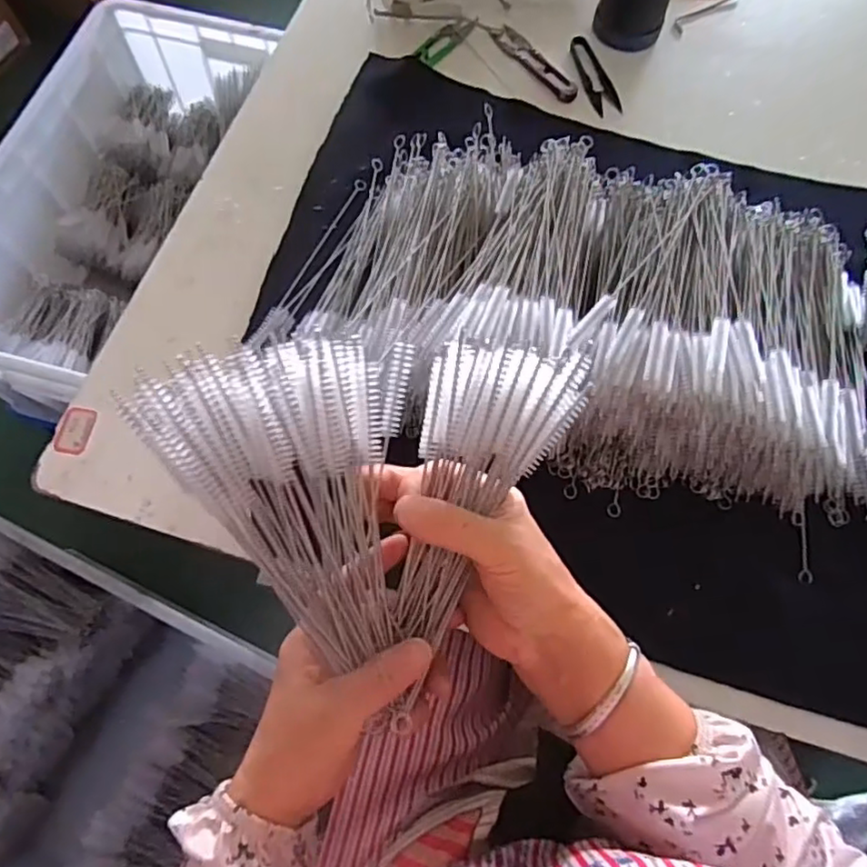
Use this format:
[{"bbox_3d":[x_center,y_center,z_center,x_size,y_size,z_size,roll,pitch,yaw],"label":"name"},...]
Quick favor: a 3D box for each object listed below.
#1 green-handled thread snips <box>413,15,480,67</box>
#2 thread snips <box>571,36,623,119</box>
[{"bbox_3d":[0.009,-0.407,0.656,0.030,0.011,0.082,36,73,13],"label":"green-handled thread snips"},{"bbox_3d":[0.164,-0.360,0.641,0.033,0.010,0.100,-12,69,-5],"label":"thread snips"}]

